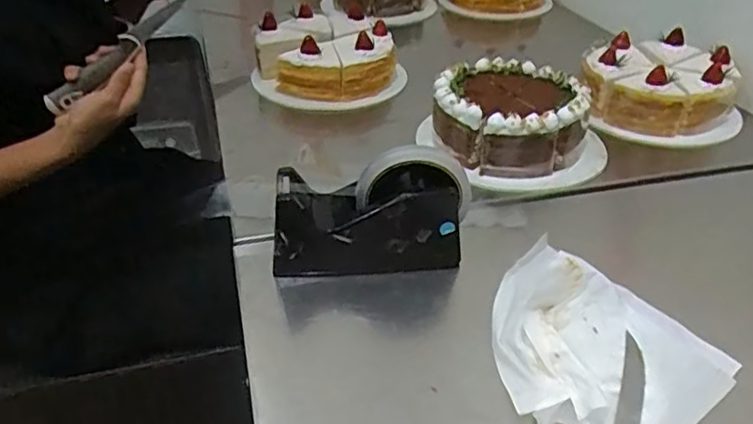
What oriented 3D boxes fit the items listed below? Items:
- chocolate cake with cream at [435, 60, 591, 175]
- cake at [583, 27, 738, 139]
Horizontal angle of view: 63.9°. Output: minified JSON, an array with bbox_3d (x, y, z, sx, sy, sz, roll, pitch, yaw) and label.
[{"bbox_3d":[0.148,-0.113,0.675,0.163,0.058,0.156,17,39,20],"label":"chocolate cake with cream"},{"bbox_3d":[0.352,-0.164,0.757,0.175,0.069,0.163,20,40,24],"label":"cake"}]

